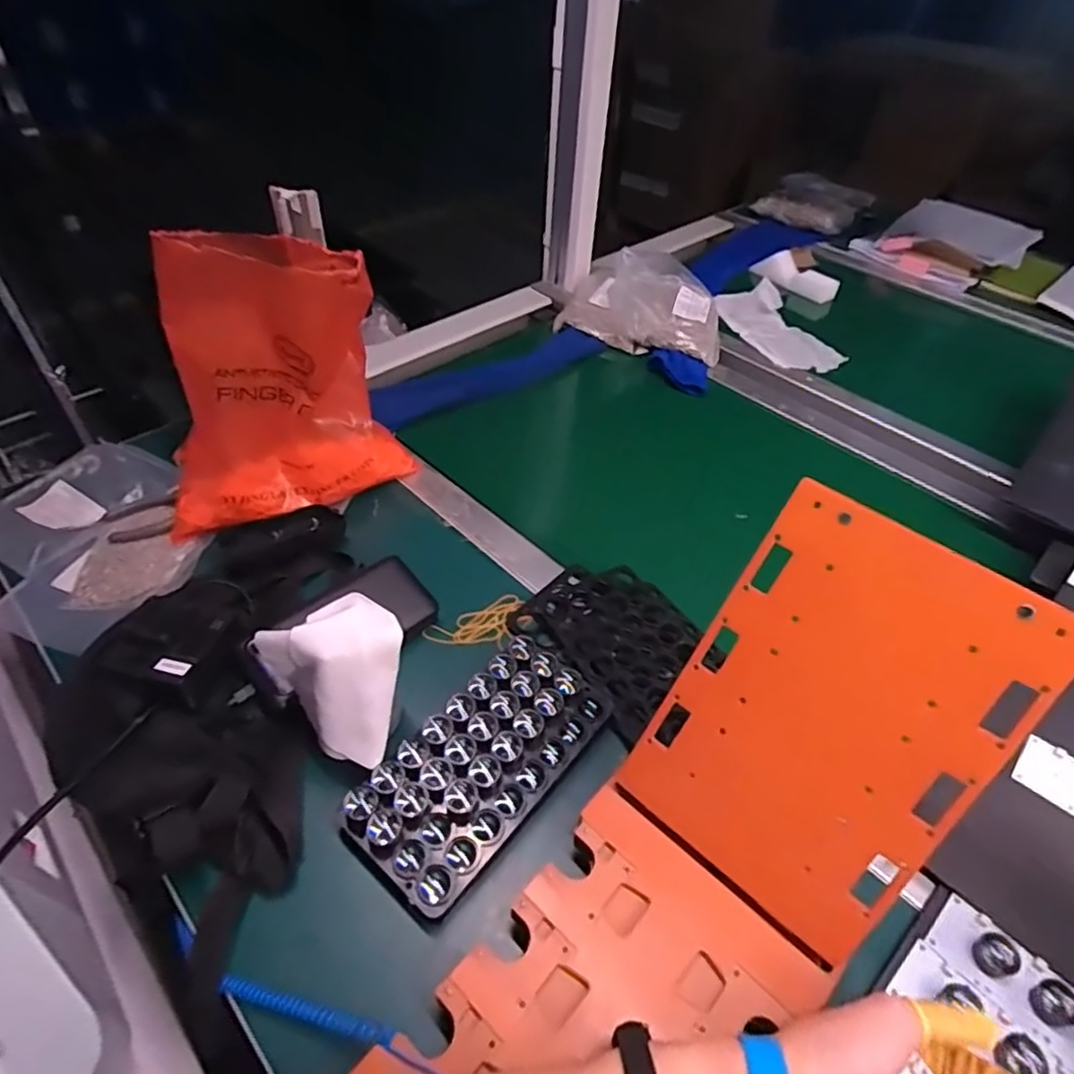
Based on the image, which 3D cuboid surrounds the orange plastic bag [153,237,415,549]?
[{"bbox_3d":[-0.255,-0.152,0.616,0.225,0.241,0.154,-12,48,-15],"label":"orange plastic bag"}]

